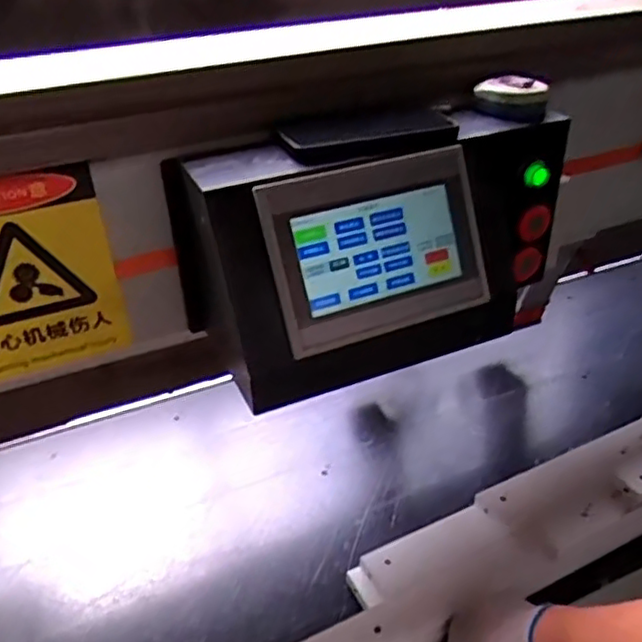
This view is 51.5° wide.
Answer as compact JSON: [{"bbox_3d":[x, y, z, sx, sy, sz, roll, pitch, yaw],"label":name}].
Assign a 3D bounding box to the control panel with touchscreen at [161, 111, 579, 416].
[{"bbox_3d":[0.072,-0.097,0.677,0.399,0.182,0.201,-23,41,-28],"label":"control panel with touchscreen"}]

